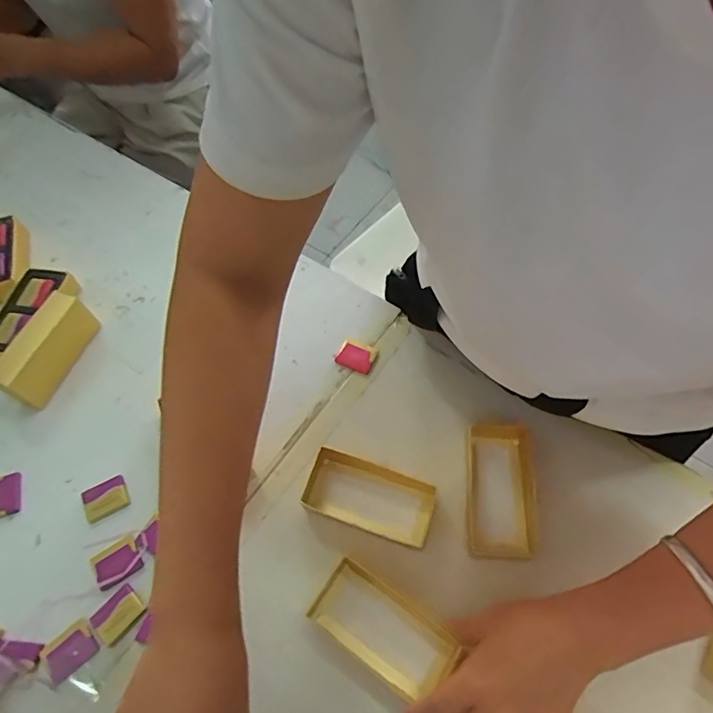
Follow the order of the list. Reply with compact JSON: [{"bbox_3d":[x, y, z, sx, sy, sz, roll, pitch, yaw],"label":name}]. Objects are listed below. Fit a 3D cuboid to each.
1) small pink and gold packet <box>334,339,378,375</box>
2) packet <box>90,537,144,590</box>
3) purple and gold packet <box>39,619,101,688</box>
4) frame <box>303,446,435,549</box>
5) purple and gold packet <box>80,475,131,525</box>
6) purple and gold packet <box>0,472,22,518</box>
[{"bbox_3d":[0.000,-0.001,0.544,0.040,0.009,0.034,21,63,13],"label":"small pink and gold packet"},{"bbox_3d":[-0.216,0.185,0.450,0.040,0.006,0.031,-30,63,-15],"label":"packet"},{"bbox_3d":[-0.240,0.244,0.416,0.041,0.008,0.033,-38,65,-18],"label":"purple and gold packet"},{"bbox_3d":[0.011,0.127,0.459,0.117,0.028,0.057,16,62,11],"label":"frame"},{"bbox_3d":[-0.241,0.136,0.480,0.042,0.007,0.035,-28,63,-14],"label":"purple and gold packet"},{"bbox_3d":[-0.347,0.137,0.490,0.037,0.005,0.040,-13,60,-5],"label":"purple and gold packet"}]

